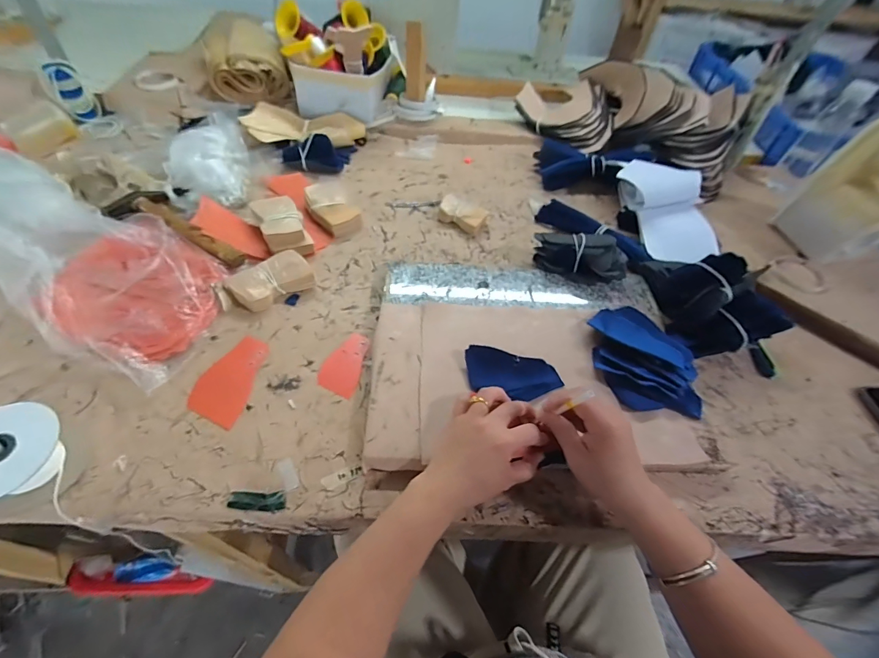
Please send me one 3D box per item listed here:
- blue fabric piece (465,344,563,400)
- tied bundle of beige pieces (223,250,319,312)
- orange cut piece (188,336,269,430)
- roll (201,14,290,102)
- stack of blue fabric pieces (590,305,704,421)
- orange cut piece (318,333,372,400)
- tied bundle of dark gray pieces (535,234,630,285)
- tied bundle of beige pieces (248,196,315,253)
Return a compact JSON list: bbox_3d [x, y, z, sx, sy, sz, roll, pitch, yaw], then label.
[{"bbox_3d":[0.090,0.054,0.471,0.114,0.017,0.059,4,52,-2],"label":"blue fabric piece"},{"bbox_3d":[-0.238,-0.070,0.551,0.107,0.035,0.066,-31,61,-25],"label":"tied bundle of beige pieces"},{"bbox_3d":[-0.252,0.059,0.473,0.068,0.004,0.115,12,53,4],"label":"orange cut piece"},{"bbox_3d":[-0.431,-0.607,0.847,0.149,0.094,0.285,-17,56,-17],"label":"roll"},{"bbox_3d":[0.262,0.033,0.493,0.125,0.038,0.138,5,52,-1],"label":"stack of blue fabric pieces"},{"bbox_3d":[-0.117,0.042,0.495,0.049,0.004,0.089,15,53,7],"label":"orange cut piece"},{"bbox_3d":[0.214,-0.110,0.592,0.135,0.052,0.058,17,53,8],"label":"tied bundle of dark gray pieces"},{"bbox_3d":[-0.247,-0.164,0.611,0.062,0.039,0.112,-22,58,-20],"label":"tied bundle of beige pieces"}]

